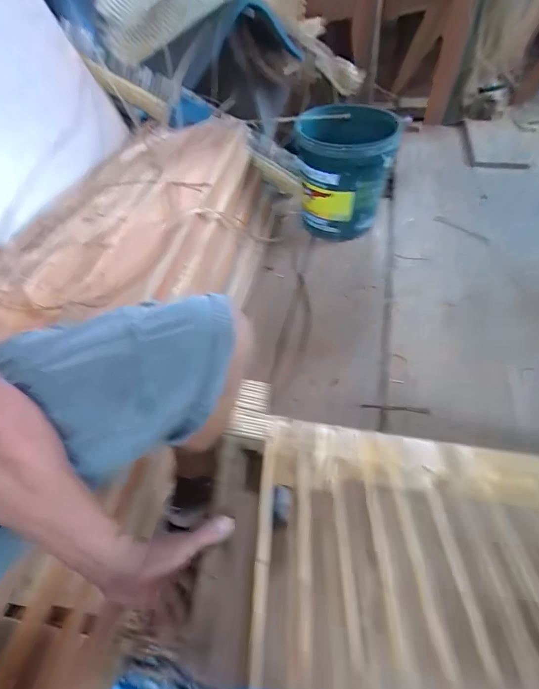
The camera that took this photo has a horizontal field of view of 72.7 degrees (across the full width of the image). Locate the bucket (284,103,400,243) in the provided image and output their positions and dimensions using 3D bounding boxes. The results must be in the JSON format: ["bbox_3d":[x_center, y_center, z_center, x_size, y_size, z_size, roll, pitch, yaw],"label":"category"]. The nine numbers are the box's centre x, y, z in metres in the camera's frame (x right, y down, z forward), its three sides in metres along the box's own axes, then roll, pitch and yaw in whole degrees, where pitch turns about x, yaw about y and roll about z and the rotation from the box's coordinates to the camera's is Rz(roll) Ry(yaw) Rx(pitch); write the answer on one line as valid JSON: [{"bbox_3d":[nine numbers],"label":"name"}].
[{"bbox_3d":[0.230,-0.561,1.230,0.314,0.330,0.303,-2,49,2],"label":"bucket"}]

